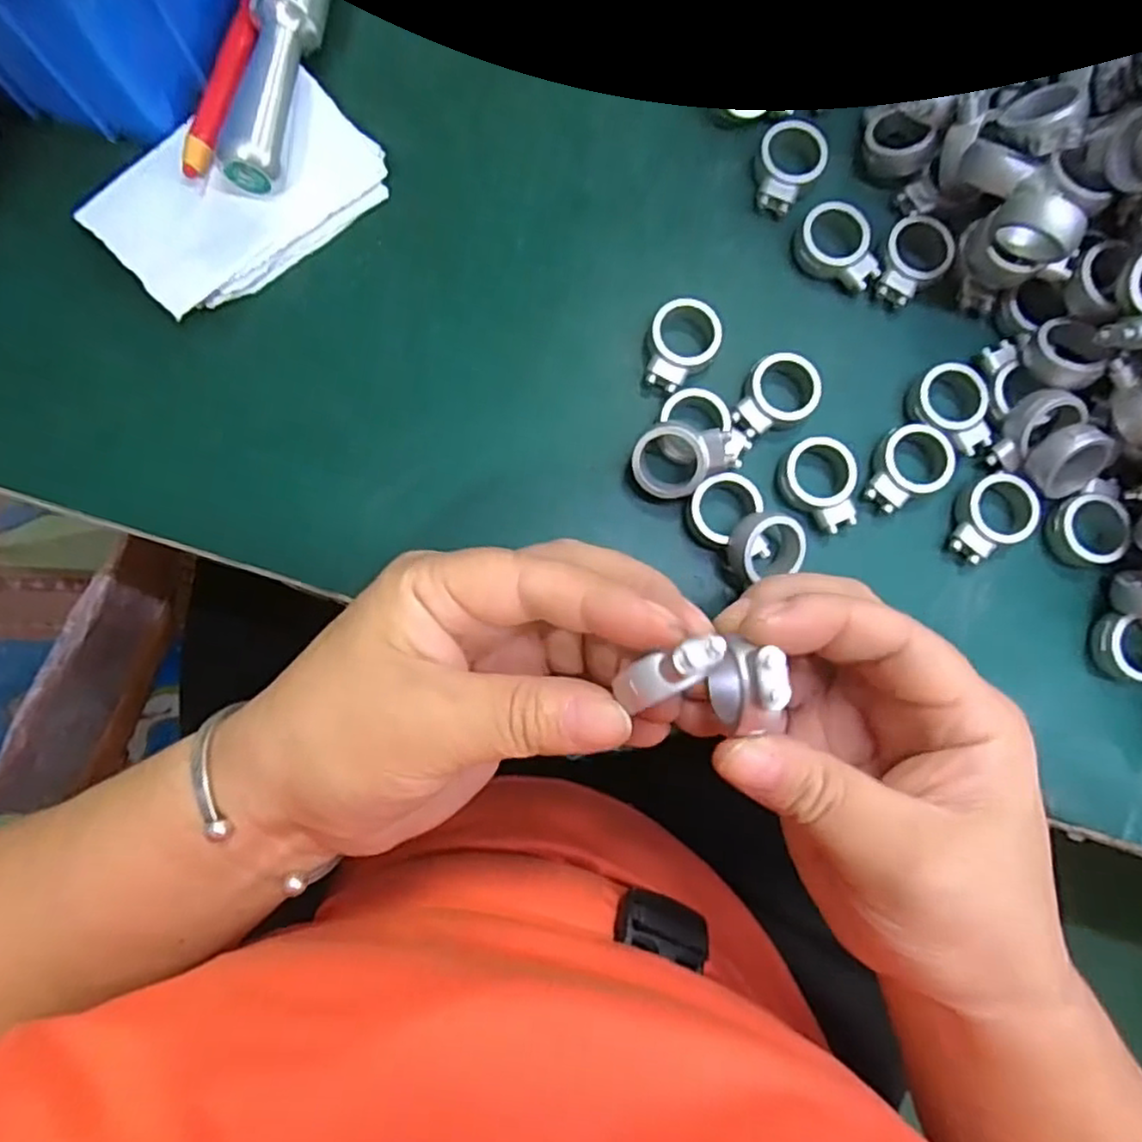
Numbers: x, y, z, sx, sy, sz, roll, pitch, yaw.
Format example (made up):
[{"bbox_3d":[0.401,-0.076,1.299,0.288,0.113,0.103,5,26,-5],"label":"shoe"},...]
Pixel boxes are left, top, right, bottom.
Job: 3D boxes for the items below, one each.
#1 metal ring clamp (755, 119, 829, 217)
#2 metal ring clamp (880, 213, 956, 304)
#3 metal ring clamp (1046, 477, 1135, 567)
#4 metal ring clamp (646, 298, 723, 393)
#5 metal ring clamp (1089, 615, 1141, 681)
[{"bbox_3d":[0.082,-0.153,0.261,0.024,0.013,0.034,27,83,2],"label":"metal ring clamp"},{"bbox_3d":[0.129,-0.117,0.260,0.024,0.012,0.034,31,83,2],"label":"metal ring clamp"},{"bbox_3d":[0.189,-0.018,0.249,0.023,0.011,0.032,5,83,-1],"label":"metal ring clamp"},{"bbox_3d":[0.040,-0.081,0.251,0.024,0.013,0.033,22,83,1],"label":"metal ring clamp"},{"bbox_3d":[0.200,0.028,0.244,0.024,0.015,0.022,3,83,-1],"label":"metal ring clamp"}]

